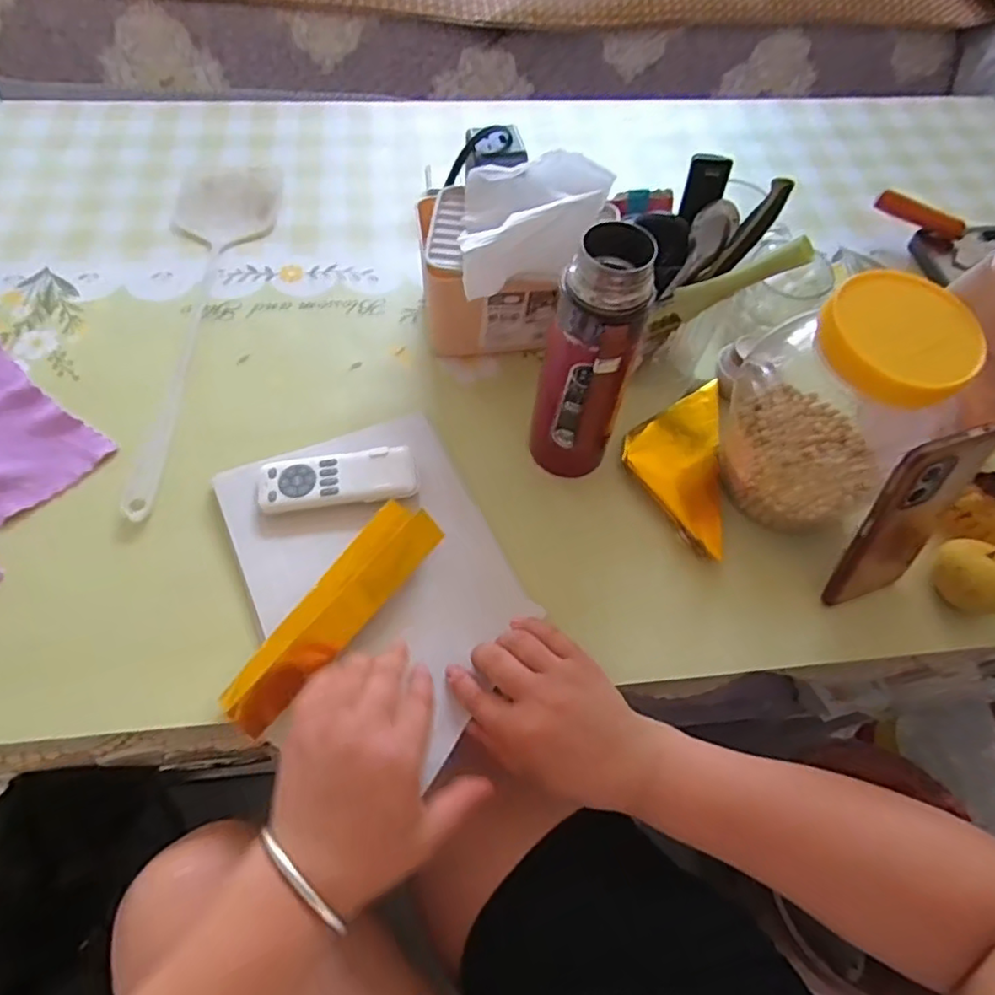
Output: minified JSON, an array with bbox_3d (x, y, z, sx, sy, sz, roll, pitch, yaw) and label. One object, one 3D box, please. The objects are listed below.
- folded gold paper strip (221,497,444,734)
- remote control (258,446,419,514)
[{"bbox_3d":[-0.117,0.079,0.448,0.049,0.031,0.183,34,64,15],"label":"folded gold paper strip"},{"bbox_3d":[-0.130,-0.013,0.520,0.125,0.013,0.049,-10,62,-9],"label":"remote control"}]

